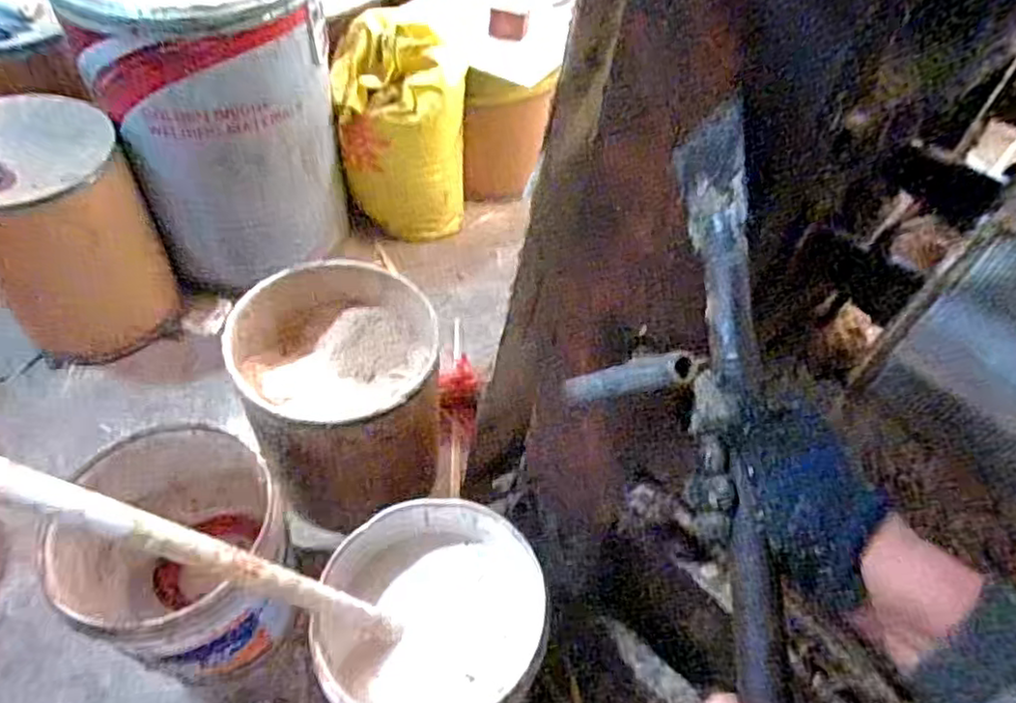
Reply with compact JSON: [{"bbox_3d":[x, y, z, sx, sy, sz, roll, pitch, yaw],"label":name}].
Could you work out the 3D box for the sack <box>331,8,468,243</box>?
[{"bbox_3d":[-0.267,-0.565,1.646,0.312,0.451,0.284,0,51,-7],"label":"sack"}]

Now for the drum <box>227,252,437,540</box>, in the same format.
[{"bbox_3d":[-0.305,0.092,1.204,0.341,0.350,0.387,1,51,-6],"label":"drum"}]

